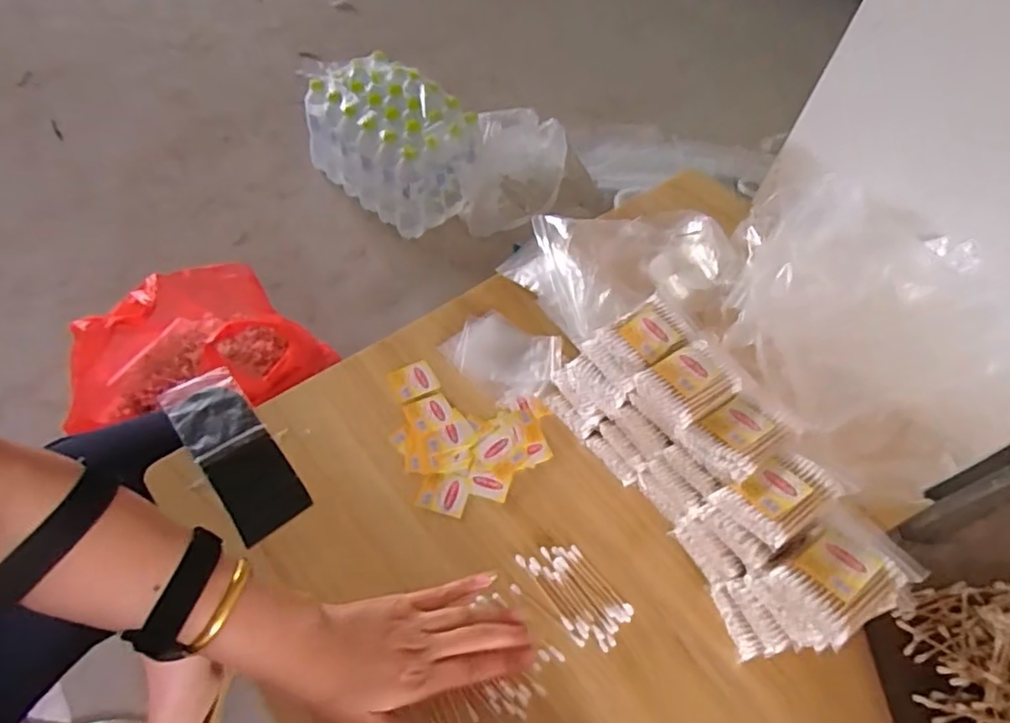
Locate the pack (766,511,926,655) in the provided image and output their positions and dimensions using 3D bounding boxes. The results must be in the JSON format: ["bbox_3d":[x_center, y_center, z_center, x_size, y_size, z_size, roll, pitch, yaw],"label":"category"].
[{"bbox_3d":[0.237,0.149,0.424,0.090,0.020,0.065,-28,63,-24],"label":"pack"}]

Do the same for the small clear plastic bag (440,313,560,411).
[{"bbox_3d":[-0.002,-0.007,0.645,0.117,0.018,0.099,27,56,14],"label":"small clear plastic bag"}]

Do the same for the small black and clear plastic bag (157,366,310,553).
[{"bbox_3d":[-0.250,0.079,0.566,0.065,0.009,0.187,-32,63,-25],"label":"small black and clear plastic bag"}]

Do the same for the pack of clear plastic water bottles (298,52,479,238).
[{"bbox_3d":[-0.272,-0.522,1.500,0.396,0.266,0.249,36,58,17],"label":"pack of clear plastic water bottles"}]

